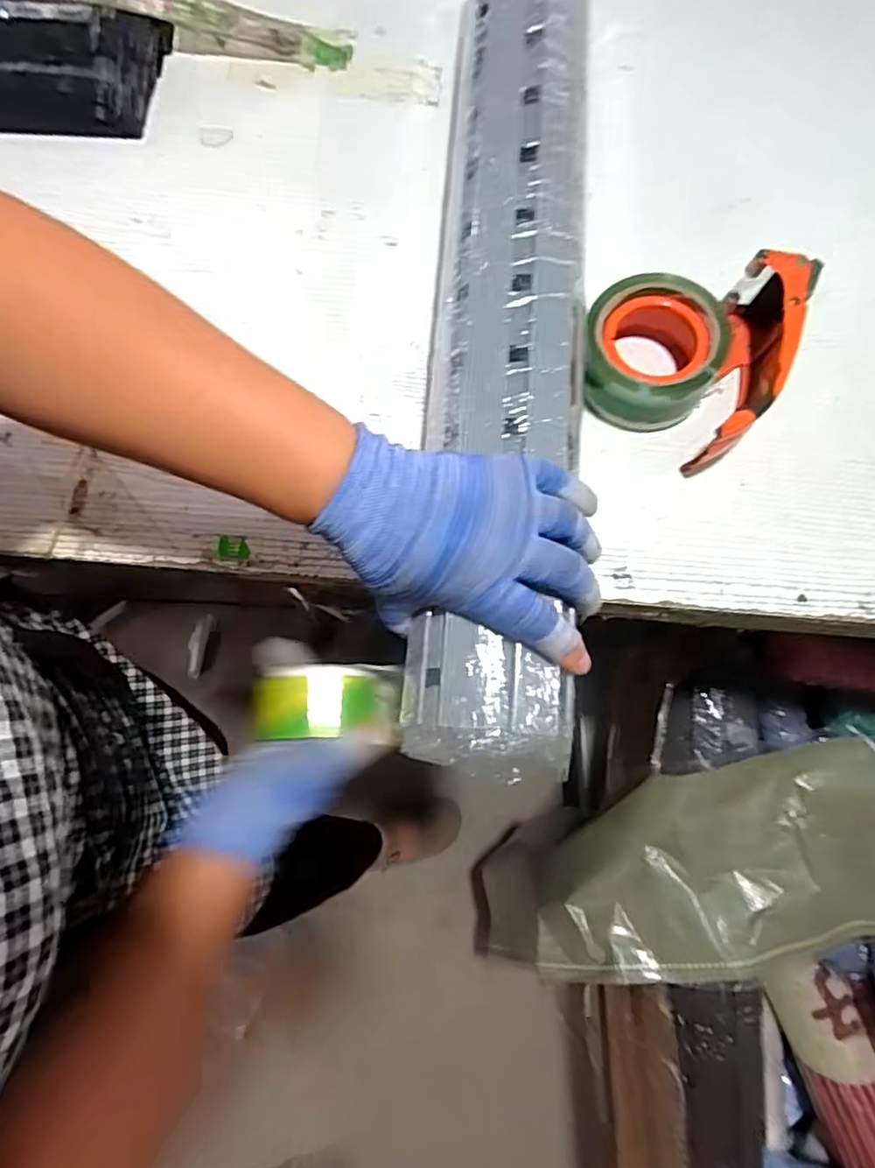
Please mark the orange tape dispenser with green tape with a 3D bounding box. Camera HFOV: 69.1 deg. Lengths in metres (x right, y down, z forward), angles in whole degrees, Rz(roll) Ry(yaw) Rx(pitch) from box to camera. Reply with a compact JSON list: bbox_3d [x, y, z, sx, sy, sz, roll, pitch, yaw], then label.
[{"bbox_3d":[0.184,-0.175,0.455,0.127,0.062,0.154,35,78,8],"label":"orange tape dispenser with green tape"}]

